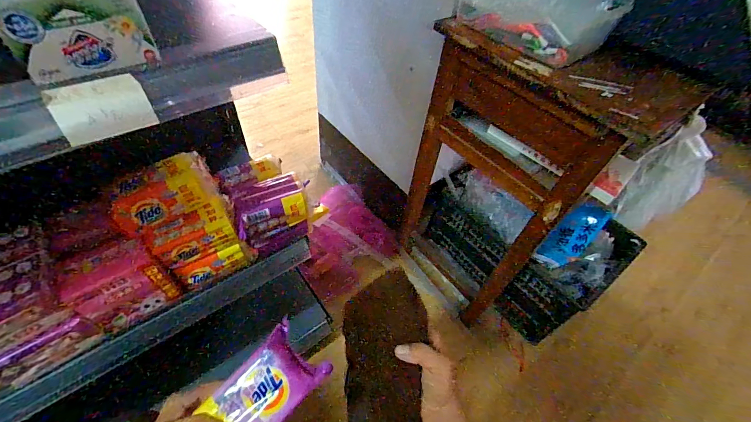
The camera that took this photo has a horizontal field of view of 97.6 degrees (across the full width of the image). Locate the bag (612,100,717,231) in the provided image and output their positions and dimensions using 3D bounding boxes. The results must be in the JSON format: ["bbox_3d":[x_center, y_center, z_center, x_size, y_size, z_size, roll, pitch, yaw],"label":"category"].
[{"bbox_3d":[0.680,-0.063,0.782,0.090,0.318,0.122,-24,57,-23],"label":"bag"}]

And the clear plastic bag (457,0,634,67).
[{"bbox_3d":[0.254,-0.325,0.523,0.116,0.086,0.232,-29,59,-26],"label":"clear plastic bag"}]

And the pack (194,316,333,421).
[{"bbox_3d":[-0.112,0.176,0.305,0.064,0.030,0.124,37,75,10],"label":"pack"}]

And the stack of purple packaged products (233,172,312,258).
[{"bbox_3d":[-0.176,0.014,0.576,0.117,0.136,0.076,-17,54,-18],"label":"stack of purple packaged products"}]

